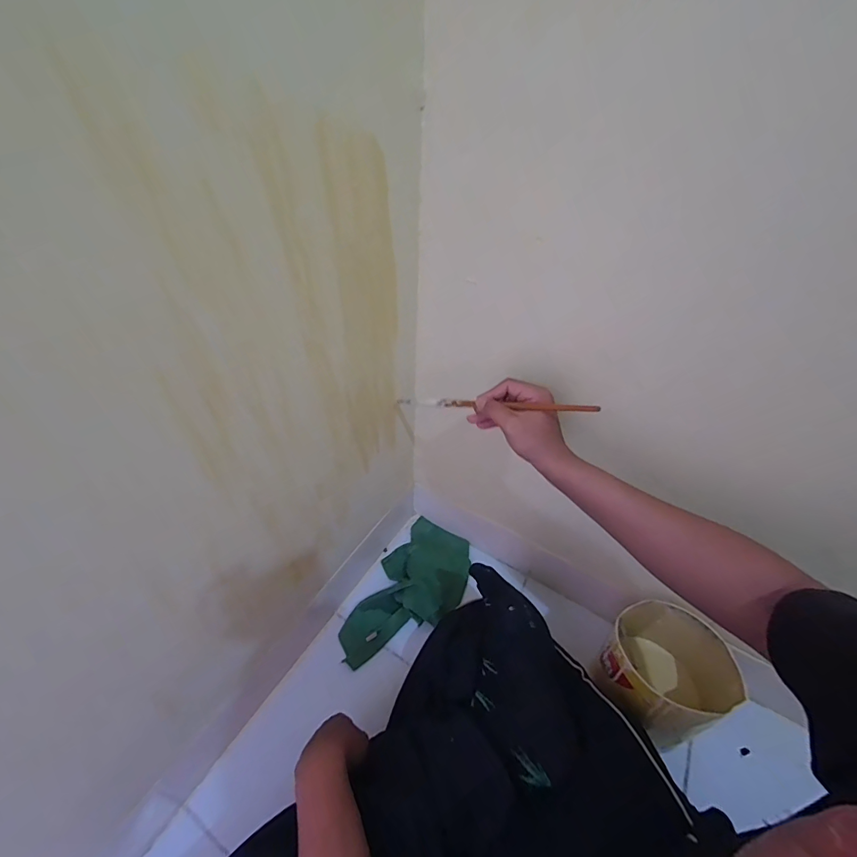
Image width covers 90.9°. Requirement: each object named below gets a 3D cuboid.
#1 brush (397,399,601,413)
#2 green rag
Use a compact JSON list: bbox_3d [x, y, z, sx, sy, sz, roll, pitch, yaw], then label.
[{"bbox_3d":[0.063,-0.031,0.546,0.309,0.013,0.012,6,32,44],"label":"brush"},{"bbox_3d":[-0.033,0.287,0.762,0.162,0.050,0.309,26,44,24],"label":"green rag"}]

